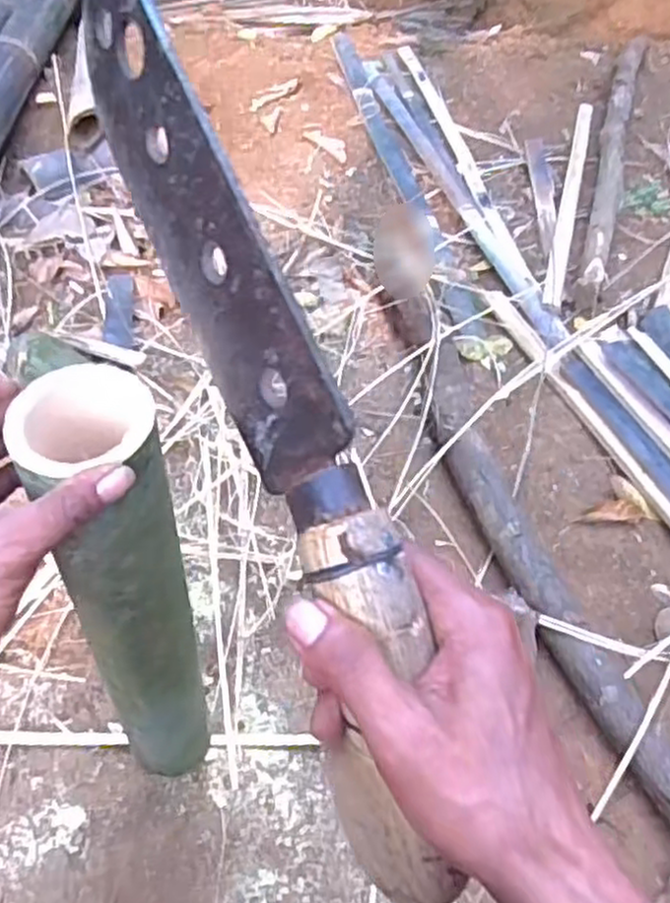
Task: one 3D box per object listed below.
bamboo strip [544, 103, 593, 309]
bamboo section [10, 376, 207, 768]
[{"bbox_3d":[0.398,-0.440,1.253,0.029,0.017,0.635,12,49,12],"label":"bamboo strip"},{"bbox_3d":[-0.121,0.109,0.477,0.065,0.396,0.064,-9,47,-11],"label":"bamboo section"}]

